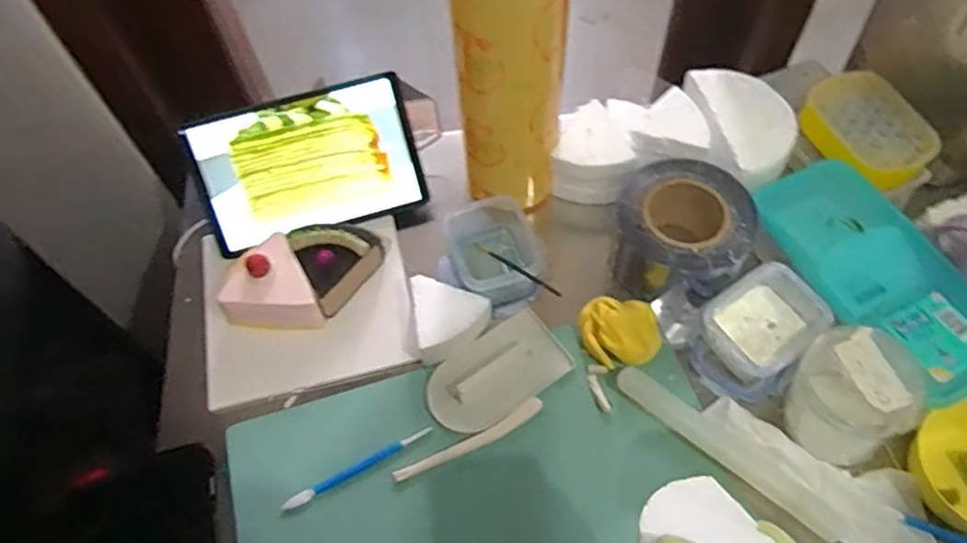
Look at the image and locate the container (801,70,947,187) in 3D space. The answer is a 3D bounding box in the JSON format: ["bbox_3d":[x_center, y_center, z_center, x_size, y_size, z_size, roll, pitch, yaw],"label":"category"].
[{"bbox_3d":[0.426,-0.160,0.746,0.104,0.032,0.140,-25,61,-12],"label":"container"}]

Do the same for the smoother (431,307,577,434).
[{"bbox_3d":[0.012,0.101,0.670,0.141,0.020,0.082,-32,63,-15],"label":"smoother"}]

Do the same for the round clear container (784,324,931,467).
[{"bbox_3d":[0.320,0.109,0.584,0.084,0.096,0.099,-34,63,-16],"label":"round clear container"}]

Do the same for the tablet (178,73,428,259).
[{"bbox_3d":[-0.194,-0.116,0.743,0.238,0.013,0.146,-17,105,-8],"label":"tablet"}]

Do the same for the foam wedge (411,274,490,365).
[{"bbox_3d":[-0.032,0.045,0.689,0.077,0.043,0.085,-9,59,-2],"label":"foam wedge"}]

